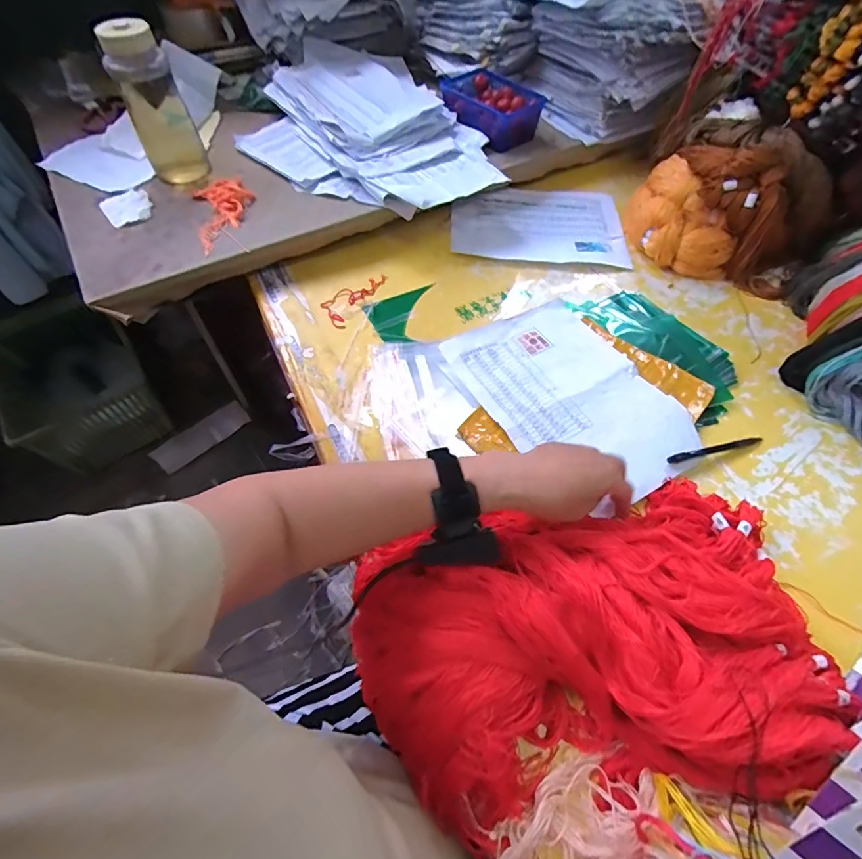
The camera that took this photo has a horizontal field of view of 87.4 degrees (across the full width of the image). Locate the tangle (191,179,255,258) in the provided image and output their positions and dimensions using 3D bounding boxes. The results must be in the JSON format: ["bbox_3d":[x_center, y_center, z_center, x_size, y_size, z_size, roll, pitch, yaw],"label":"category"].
[{"bbox_3d":[-0.297,-0.316,0.655,0.082,0.018,0.165,-18,60,-12],"label":"tangle"}]

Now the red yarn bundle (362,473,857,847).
[{"bbox_3d":[0.138,0.169,0.374,0.357,0.090,0.225,-8,59,-6],"label":"red yarn bundle"}]

